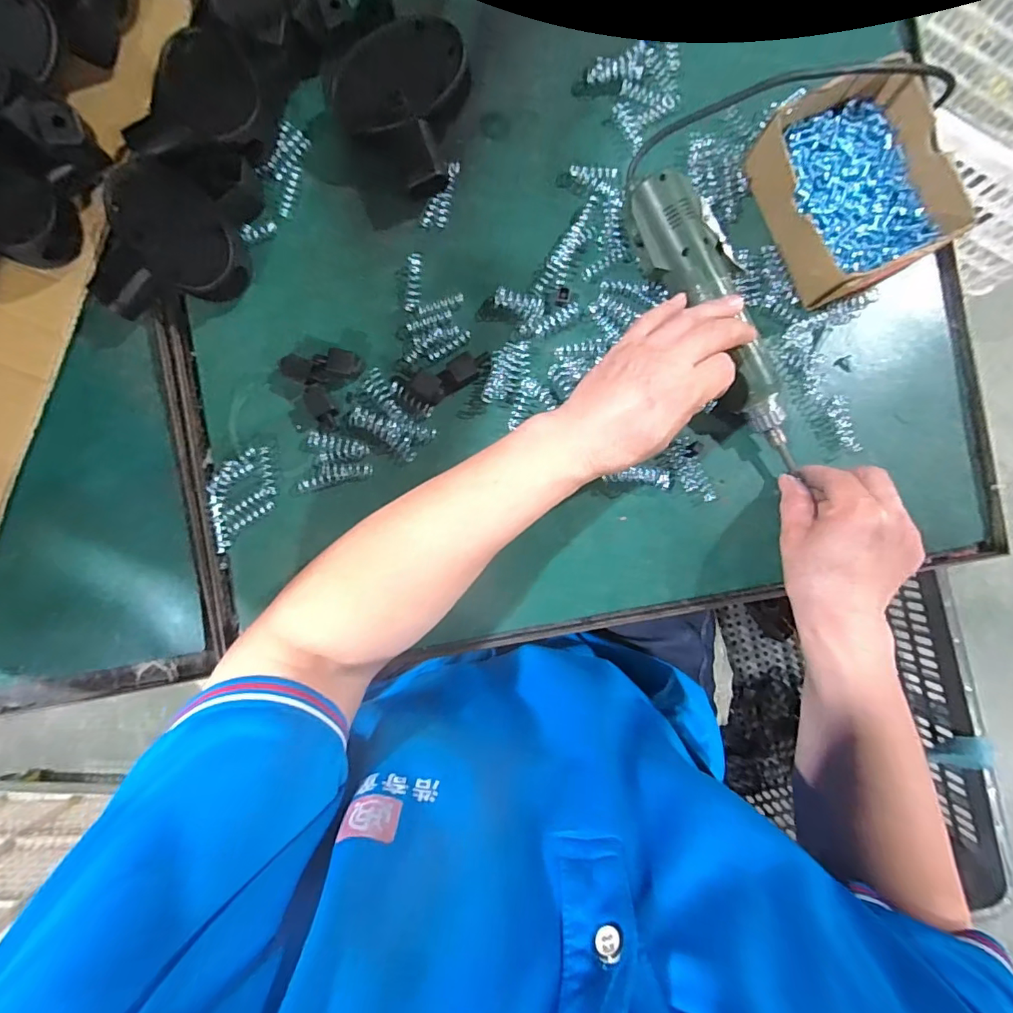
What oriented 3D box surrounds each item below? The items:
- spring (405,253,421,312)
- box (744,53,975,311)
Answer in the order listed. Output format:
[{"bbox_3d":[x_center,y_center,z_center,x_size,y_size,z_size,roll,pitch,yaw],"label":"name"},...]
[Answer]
[{"bbox_3d":[-0.075,-0.180,0.394,0.011,0.009,0.044,4,89,0],"label":"spring"},{"bbox_3d":[0.272,-0.244,0.375,0.128,0.045,0.144,-23,89,-1],"label":"box"}]

